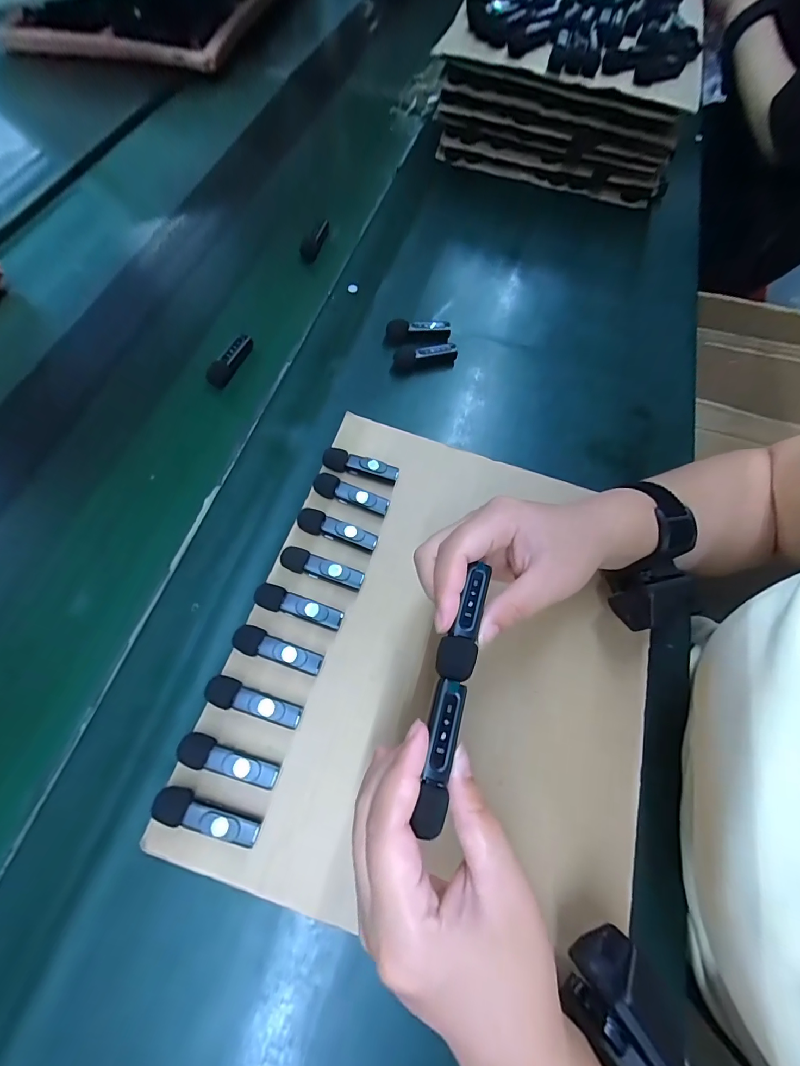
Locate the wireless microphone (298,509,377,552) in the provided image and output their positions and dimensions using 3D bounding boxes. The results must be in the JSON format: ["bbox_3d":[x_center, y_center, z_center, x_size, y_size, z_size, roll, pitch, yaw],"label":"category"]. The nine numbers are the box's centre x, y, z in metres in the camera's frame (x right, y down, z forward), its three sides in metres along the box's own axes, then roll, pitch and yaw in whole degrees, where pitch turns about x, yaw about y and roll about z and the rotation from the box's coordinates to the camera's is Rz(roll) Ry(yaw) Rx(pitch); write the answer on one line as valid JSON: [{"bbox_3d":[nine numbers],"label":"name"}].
[{"bbox_3d":[-0.050,-0.002,0.340,0.064,0.012,0.019,17,66,7],"label":"wireless microphone"}]

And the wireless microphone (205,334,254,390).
[{"bbox_3d":[-0.169,-0.174,0.422,0.020,0.023,0.061,21,67,9],"label":"wireless microphone"}]

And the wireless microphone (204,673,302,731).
[{"bbox_3d":[-0.099,0.115,0.288,0.064,0.017,0.018,15,66,6],"label":"wireless microphone"}]

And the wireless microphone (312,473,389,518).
[{"bbox_3d":[-0.041,-0.032,0.352,0.064,0.012,0.017,19,66,8],"label":"wireless microphone"}]

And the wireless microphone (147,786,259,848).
[{"bbox_3d":[-0.117,0.173,0.258,0.063,0.018,0.018,15,66,6],"label":"wireless microphone"}]

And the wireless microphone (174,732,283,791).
[{"bbox_3d":[-0.109,0.146,0.273,0.063,0.018,0.018,14,66,6],"label":"wireless microphone"}]

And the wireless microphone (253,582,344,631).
[{"bbox_3d":[-0.074,0.055,0.314,0.064,0.018,0.018,16,66,7],"label":"wireless microphone"}]

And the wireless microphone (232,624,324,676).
[{"bbox_3d":[-0.087,0.084,0.301,0.063,0.017,0.018,19,66,8],"label":"wireless microphone"}]

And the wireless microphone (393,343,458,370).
[{"bbox_3d":[0.026,-0.182,0.434,0.062,0.024,0.021,0,65,-1],"label":"wireless microphone"}]

